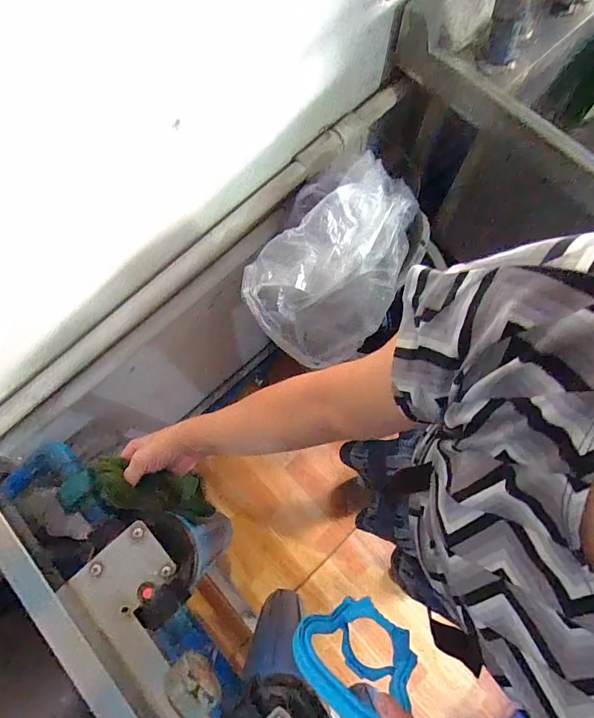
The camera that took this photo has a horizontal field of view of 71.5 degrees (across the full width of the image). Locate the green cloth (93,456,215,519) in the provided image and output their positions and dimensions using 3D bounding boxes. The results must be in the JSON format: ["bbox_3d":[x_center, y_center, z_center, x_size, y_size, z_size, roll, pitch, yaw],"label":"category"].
[{"bbox_3d":[-0.184,0.180,0.568,0.061,0.213,0.057,13,72,36],"label":"green cloth"}]

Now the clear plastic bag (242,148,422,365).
[{"bbox_3d":[0.065,-0.152,0.646,0.196,0.166,0.316,25,76,7],"label":"clear plastic bag"}]

